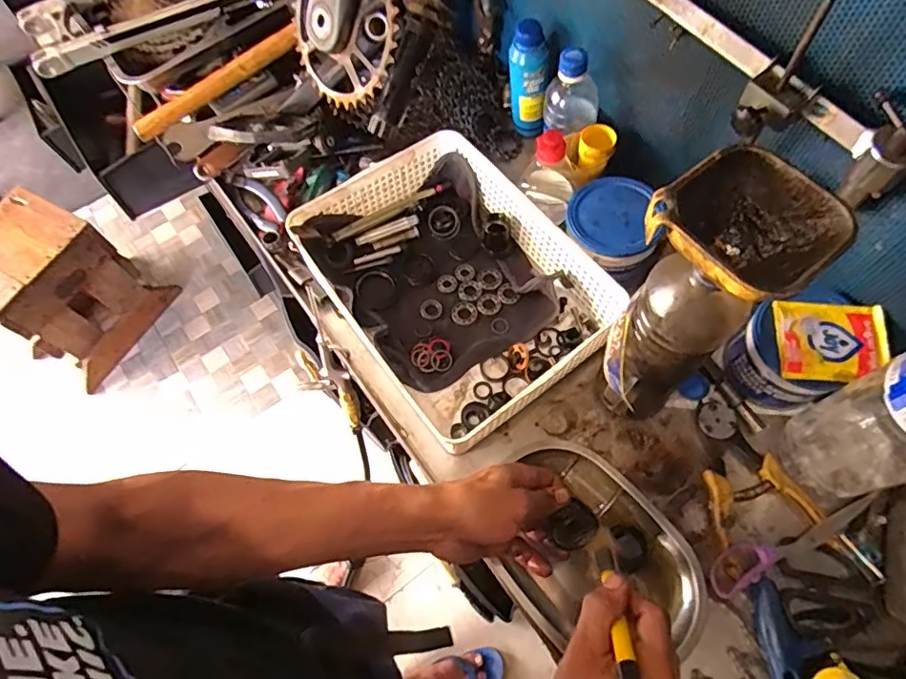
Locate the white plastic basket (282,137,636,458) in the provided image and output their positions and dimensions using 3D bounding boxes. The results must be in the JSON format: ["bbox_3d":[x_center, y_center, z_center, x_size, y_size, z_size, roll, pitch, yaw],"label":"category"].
[{"bbox_3d":[0.005,-0.066,0.630,0.253,0.080,0.326,-37,68,-13],"label":"white plastic basket"}]

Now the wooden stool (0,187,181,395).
[{"bbox_3d":[-1.046,-0.131,1.488,0.247,0.418,0.349,27,69,15],"label":"wooden stool"}]

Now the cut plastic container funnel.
[{"bbox_3d":[0.179,-0.064,0.341,0.095,0.053,0.090,-36,68,-12],"label":"cut plastic container funnel"}]

